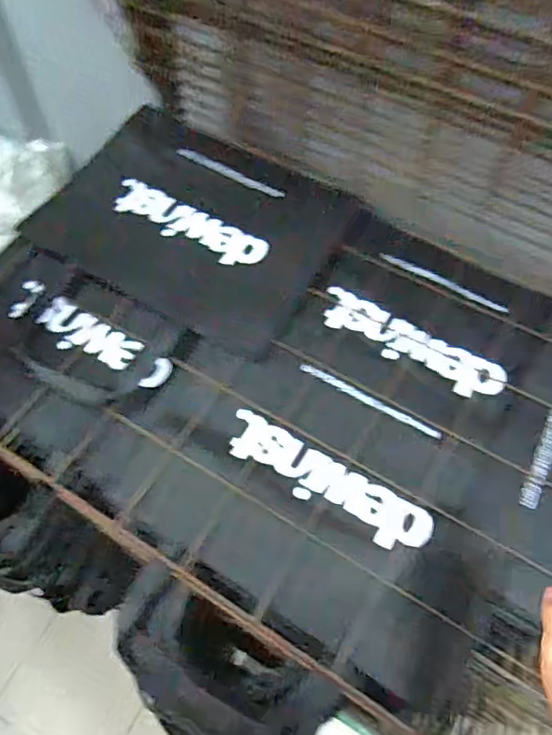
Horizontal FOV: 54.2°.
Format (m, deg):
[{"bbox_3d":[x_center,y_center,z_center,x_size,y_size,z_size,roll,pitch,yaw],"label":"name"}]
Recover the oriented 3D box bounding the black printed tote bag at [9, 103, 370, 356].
[{"bbox_3d":[-0.137,-0.251,0.899,0.473,0.024,0.335,28,63,15],"label":"black printed tote bag"}]

